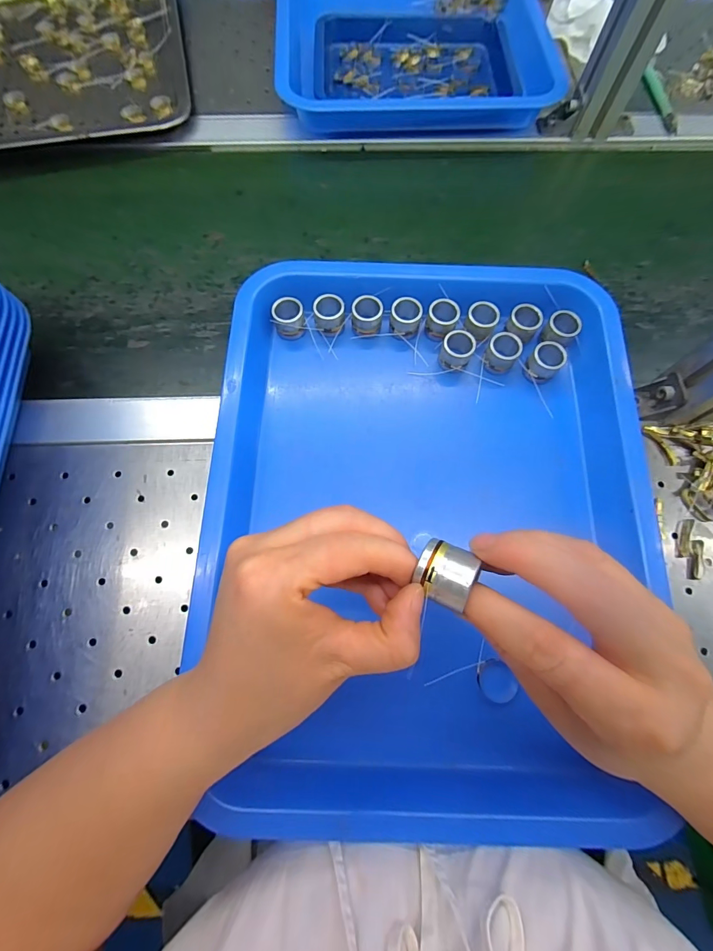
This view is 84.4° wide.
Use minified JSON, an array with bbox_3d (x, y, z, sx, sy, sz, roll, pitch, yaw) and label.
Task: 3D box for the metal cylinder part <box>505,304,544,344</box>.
[{"bbox_3d":[0.137,-0.125,0.320,0.024,0.014,0.024,31,74,9],"label":"metal cylinder part"}]

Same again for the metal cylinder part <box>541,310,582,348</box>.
[{"bbox_3d":[0.168,-0.120,0.321,0.024,0.017,0.021,24,73,7],"label":"metal cylinder part"}]

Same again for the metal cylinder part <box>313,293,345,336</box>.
[{"bbox_3d":[-0.022,-0.131,0.325,0.024,0.022,0.027,-4,72,-2],"label":"metal cylinder part"}]

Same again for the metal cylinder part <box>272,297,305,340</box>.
[{"bbox_3d":[-0.055,-0.128,0.322,0.024,0.025,0.022,0,72,-1],"label":"metal cylinder part"}]

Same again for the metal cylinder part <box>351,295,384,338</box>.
[{"bbox_3d":[0.009,-0.131,0.326,0.024,0.024,0.021,3,72,0],"label":"metal cylinder part"}]

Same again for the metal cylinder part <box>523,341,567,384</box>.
[{"bbox_3d":[0.149,-0.089,0.313,0.024,0.021,0.028,39,76,11],"label":"metal cylinder part"}]

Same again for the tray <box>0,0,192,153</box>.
[{"bbox_3d":[-0.330,-0.492,0.449,0.251,0.025,0.326,-13,73,-5],"label":"tray"}]

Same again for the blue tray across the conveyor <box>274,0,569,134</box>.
[{"bbox_3d":[0.060,-0.546,0.469,0.295,0.044,0.367,-2,72,-1],"label":"blue tray across the conveyor"}]

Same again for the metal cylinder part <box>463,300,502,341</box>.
[{"bbox_3d":[0.102,-0.127,0.321,0.024,0.016,0.025,0,72,-1],"label":"metal cylinder part"}]

